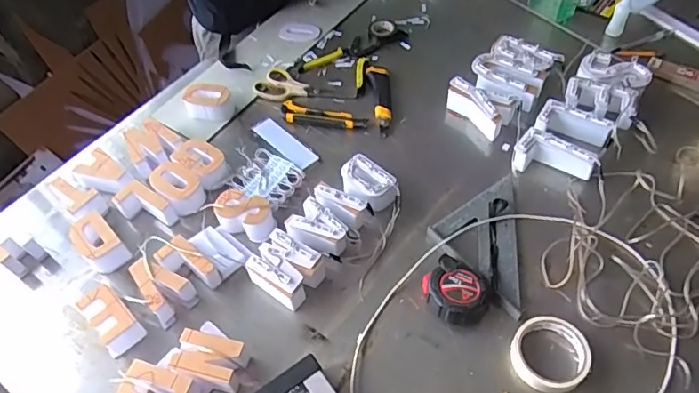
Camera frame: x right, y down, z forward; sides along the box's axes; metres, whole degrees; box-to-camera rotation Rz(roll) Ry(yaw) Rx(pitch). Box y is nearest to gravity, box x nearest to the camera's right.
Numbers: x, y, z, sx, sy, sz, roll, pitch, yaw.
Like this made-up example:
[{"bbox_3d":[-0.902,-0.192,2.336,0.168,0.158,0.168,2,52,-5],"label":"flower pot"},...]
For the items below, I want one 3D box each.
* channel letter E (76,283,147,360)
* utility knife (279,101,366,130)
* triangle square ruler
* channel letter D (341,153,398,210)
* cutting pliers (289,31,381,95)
[{"bbox_3d":[-0.319,0.164,0.699,0.085,0.043,0.048,38,64,26],"label":"channel letter E"},{"bbox_3d":[-0.049,-0.141,0.927,0.156,0.015,0.044,13,56,12],"label":"utility knife"},{"bbox_3d":[0.184,0.060,0.765,0.124,0.020,0.228,3,55,6],"label":"triangle square ruler"},{"bbox_3d":[0.027,-0.014,0.808,0.092,0.043,0.067,31,62,23],"label":"channel letter D"},{"bbox_3d":[-0.027,-0.272,1.033,0.145,0.016,0.176,11,56,11],"label":"cutting pliers"}]

